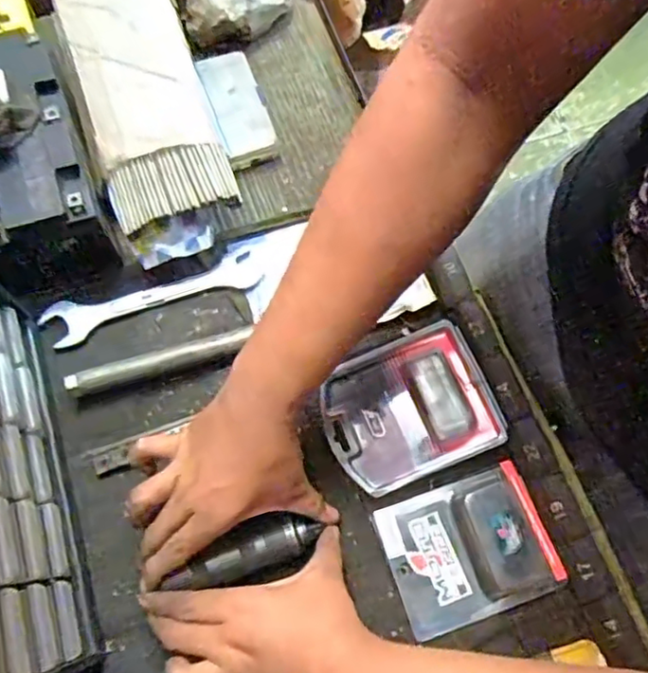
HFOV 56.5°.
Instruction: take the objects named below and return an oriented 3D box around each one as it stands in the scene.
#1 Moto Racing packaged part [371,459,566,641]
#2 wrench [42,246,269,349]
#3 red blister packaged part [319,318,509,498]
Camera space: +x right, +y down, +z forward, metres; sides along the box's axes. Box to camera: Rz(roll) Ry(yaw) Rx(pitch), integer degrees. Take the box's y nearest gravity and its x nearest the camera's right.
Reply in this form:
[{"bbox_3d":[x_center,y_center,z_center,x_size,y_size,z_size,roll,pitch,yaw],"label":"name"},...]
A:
[{"bbox_3d":[0.117,0.167,0.481,0.128,0.034,0.102,-18,71,-7],"label":"Moto Racing packaged part"},{"bbox_3d":[-0.161,-0.038,0.567,0.202,0.010,0.040,-20,71,-8],"label":"wrench"},{"bbox_3d":[0.071,0.062,0.520,0.137,0.027,0.115,-21,71,-8],"label":"red blister packaged part"}]

